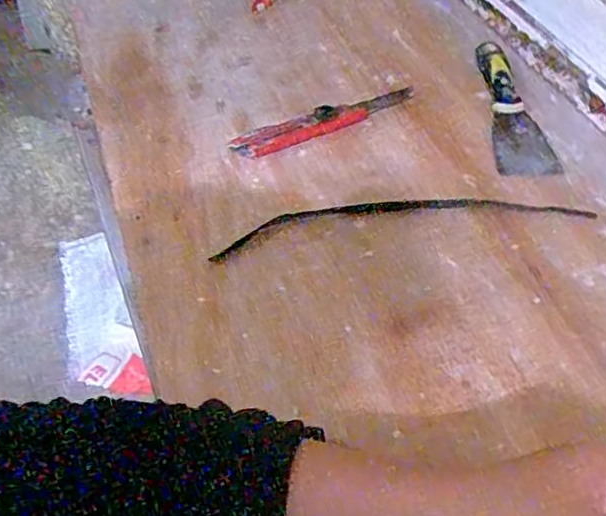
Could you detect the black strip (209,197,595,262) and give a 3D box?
[{"bbox_3d":[0.084,-0.035,0.551,0.320,0.006,0.047,-7,51,-6],"label":"black strip"}]

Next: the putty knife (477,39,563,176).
[{"bbox_3d":[0.202,-0.152,0.641,0.054,0.017,0.180,-4,51,-4],"label":"putty knife"}]

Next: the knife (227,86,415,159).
[{"bbox_3d":[0.025,-0.135,0.630,0.197,0.010,0.032,-23,54,-18],"label":"knife"}]

